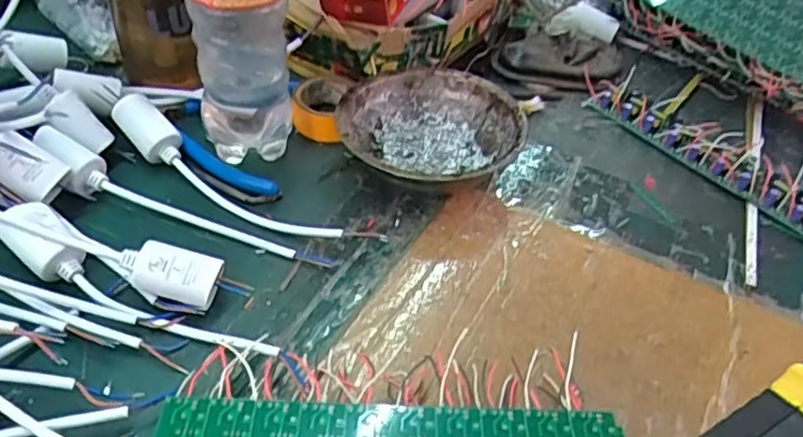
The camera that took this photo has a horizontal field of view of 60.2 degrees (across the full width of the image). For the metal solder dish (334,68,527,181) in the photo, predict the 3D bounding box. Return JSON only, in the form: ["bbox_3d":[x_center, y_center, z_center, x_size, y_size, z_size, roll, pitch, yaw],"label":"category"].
[{"bbox_3d":[0.018,-0.055,0.481,0.119,0.041,0.124,4,43,-3],"label":"metal solder dish"}]

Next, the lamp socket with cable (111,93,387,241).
[{"bbox_3d":[-0.106,-0.026,0.445,0.204,0.032,0.029,27,47,20],"label":"lamp socket with cable"}]

